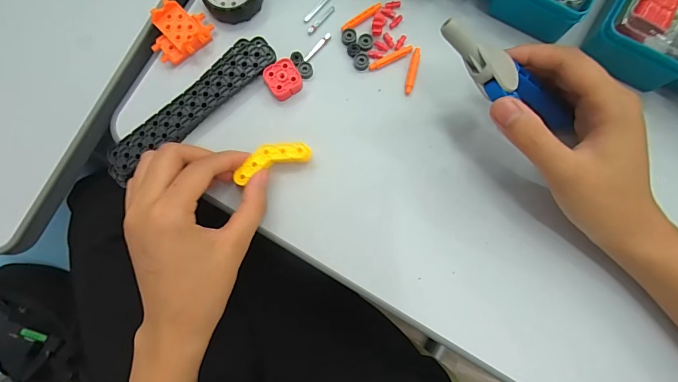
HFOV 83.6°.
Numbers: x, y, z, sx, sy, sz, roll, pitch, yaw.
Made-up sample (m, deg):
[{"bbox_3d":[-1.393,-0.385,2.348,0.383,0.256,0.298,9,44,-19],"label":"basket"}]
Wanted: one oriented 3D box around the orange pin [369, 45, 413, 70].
[{"bbox_3d":[0.041,-0.107,0.300,0.037,0.004,0.006,-25,83,-1],"label":"orange pin"}]

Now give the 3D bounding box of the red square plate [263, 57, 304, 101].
[{"bbox_3d":[-0.044,-0.088,0.299,0.028,0.012,0.028,-33,83,-2],"label":"red square plate"}]

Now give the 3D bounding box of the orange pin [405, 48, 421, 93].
[{"bbox_3d":[0.058,-0.095,0.298,0.007,0.004,0.038,14,84,4],"label":"orange pin"}]

